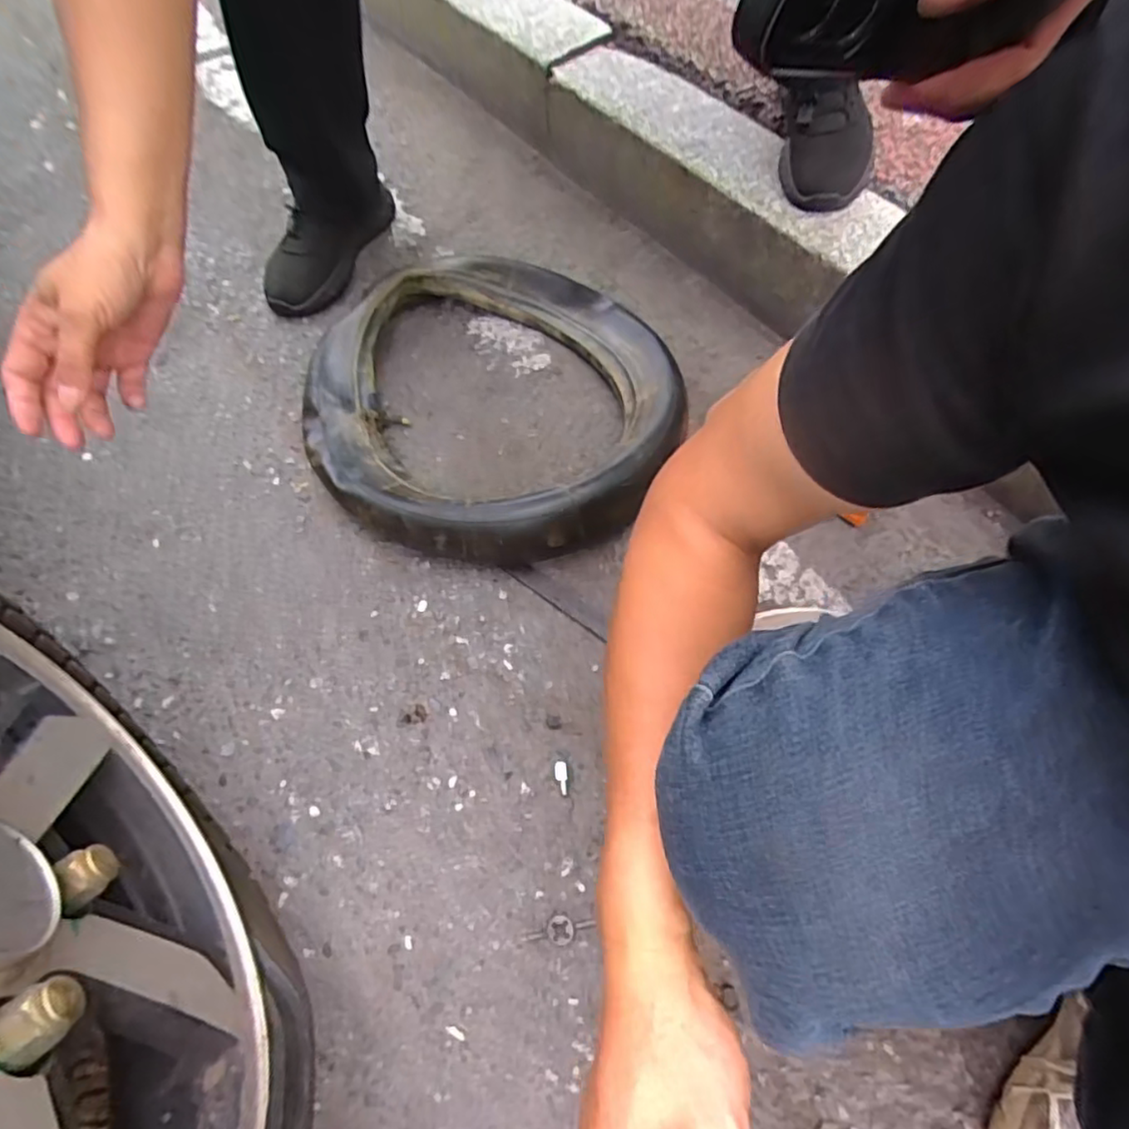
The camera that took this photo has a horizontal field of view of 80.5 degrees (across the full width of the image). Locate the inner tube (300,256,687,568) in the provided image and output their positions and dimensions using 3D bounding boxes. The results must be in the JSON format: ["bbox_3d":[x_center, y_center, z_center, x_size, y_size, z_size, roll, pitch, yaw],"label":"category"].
[{"bbox_3d":[-0.069,-0.190,0.724,0.388,0.077,0.406,0,60,0],"label":"inner tube"}]

